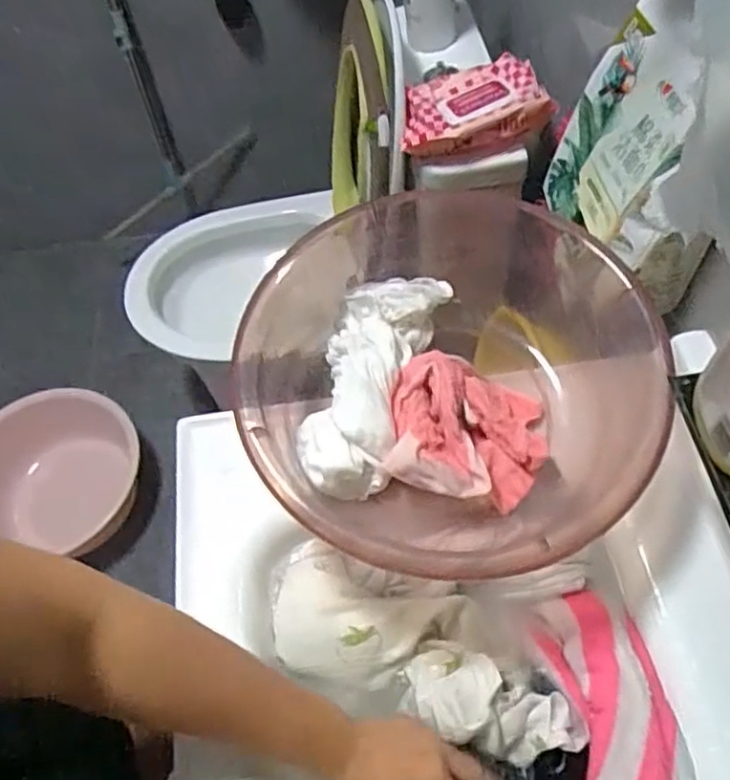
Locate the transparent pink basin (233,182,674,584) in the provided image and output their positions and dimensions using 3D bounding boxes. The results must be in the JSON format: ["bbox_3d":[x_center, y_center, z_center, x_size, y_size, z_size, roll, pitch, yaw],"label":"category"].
[{"bbox_3d":[0.093,0.006,0.603,0.295,0.140,0.355,24,65,16],"label":"transparent pink basin"}]

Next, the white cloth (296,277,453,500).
[{"bbox_3d":[0.004,-0.017,0.616,0.087,0.055,0.231,15,62,12],"label":"white cloth"}]

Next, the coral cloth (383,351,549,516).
[{"bbox_3d":[0.090,0.036,0.595,0.132,0.065,0.128,9,61,9],"label":"coral cloth"}]

